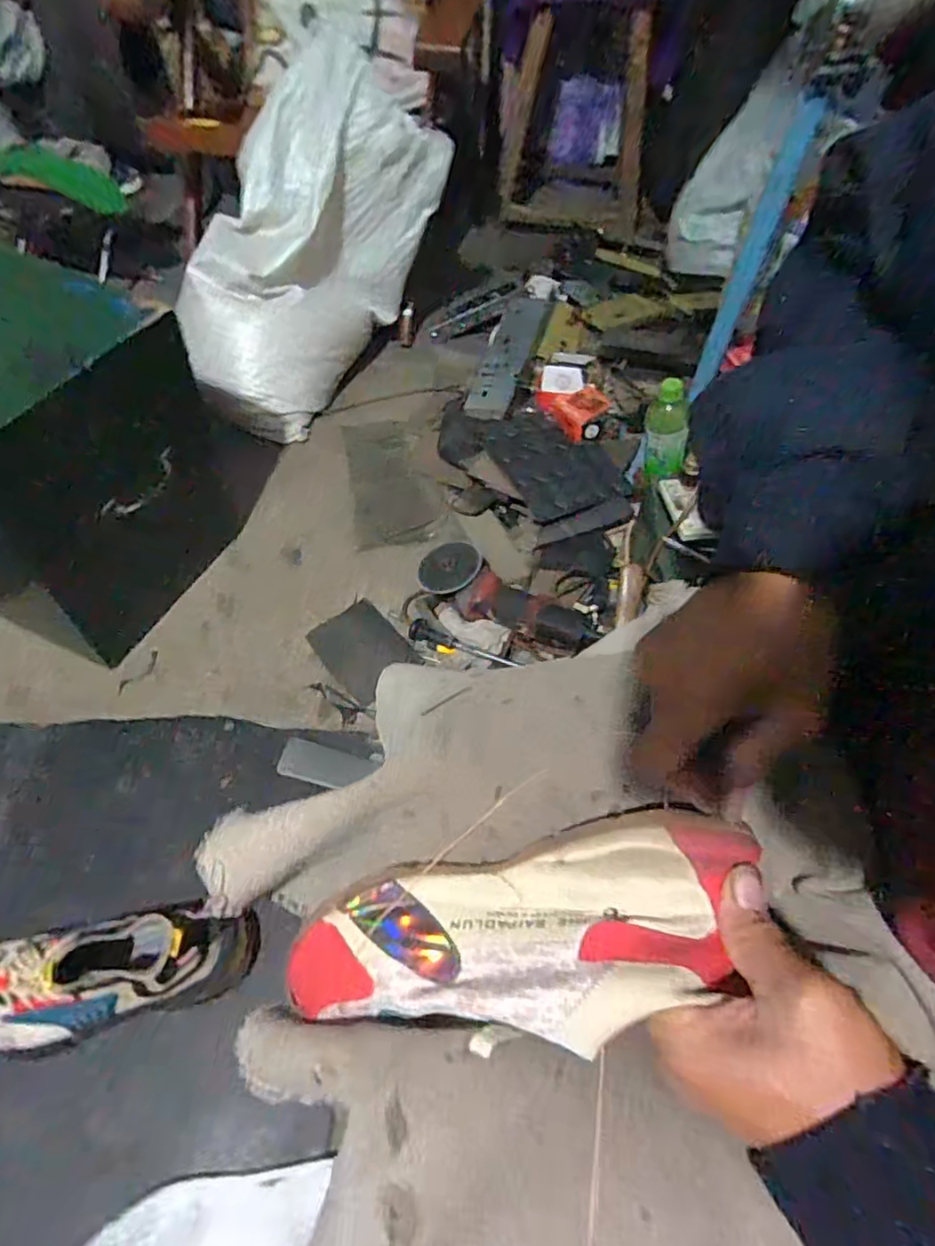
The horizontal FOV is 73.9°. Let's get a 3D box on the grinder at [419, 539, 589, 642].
[{"bbox_3d":[0.051,-0.031,0.898,0.251,0.075,0.093,25,57,13],"label":"grinder"}]

